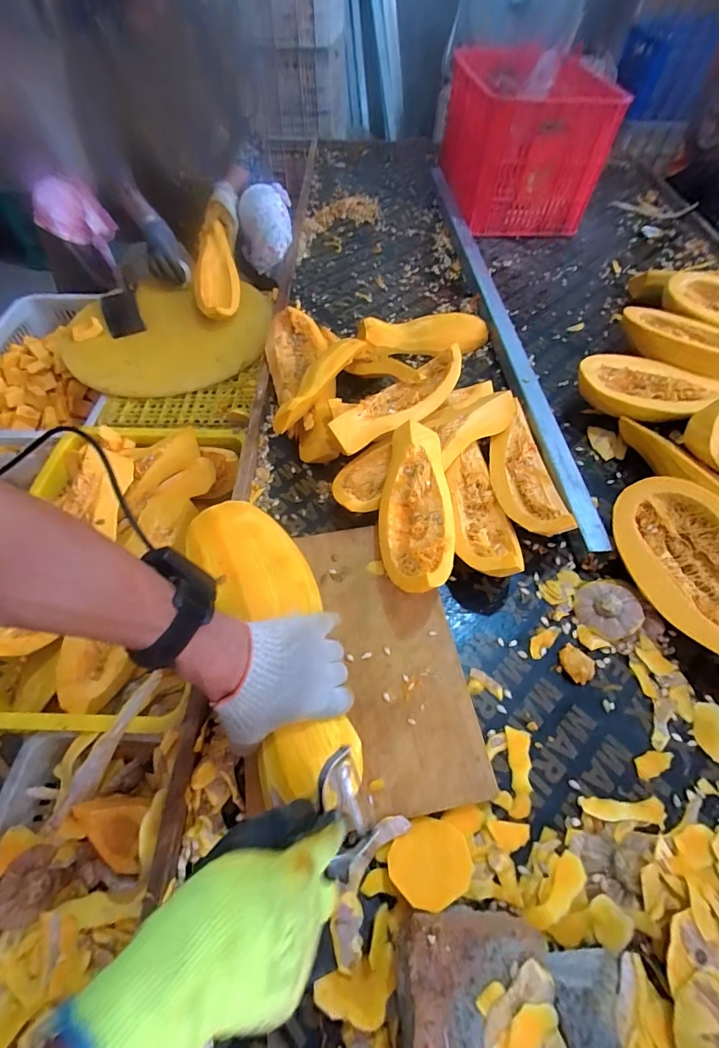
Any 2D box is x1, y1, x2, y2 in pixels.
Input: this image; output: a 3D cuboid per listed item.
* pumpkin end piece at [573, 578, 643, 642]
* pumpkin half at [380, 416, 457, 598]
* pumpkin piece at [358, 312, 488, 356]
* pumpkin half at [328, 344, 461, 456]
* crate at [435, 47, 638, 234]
[{"bbox_3d":[0.347,0.118,0.588,0.080,0.029,0.081,1,56,-1],"label":"pumpkin end piece"},{"bbox_3d":[0.083,-0.027,0.617,0.105,0.073,0.297,3,57,2],"label":"pumpkin half"},{"bbox_3d":[0.141,-0.415,0.924,0.287,0.057,0.073,-2,56,-2],"label":"pumpkin piece"},{"bbox_3d":[0.073,-0.211,0.737,0.105,0.068,0.292,37,64,21],"label":"pumpkin half"},{"bbox_3d":[0.486,-1.191,1.317,0.405,0.298,0.582,-1,56,-2],"label":"crate"}]

